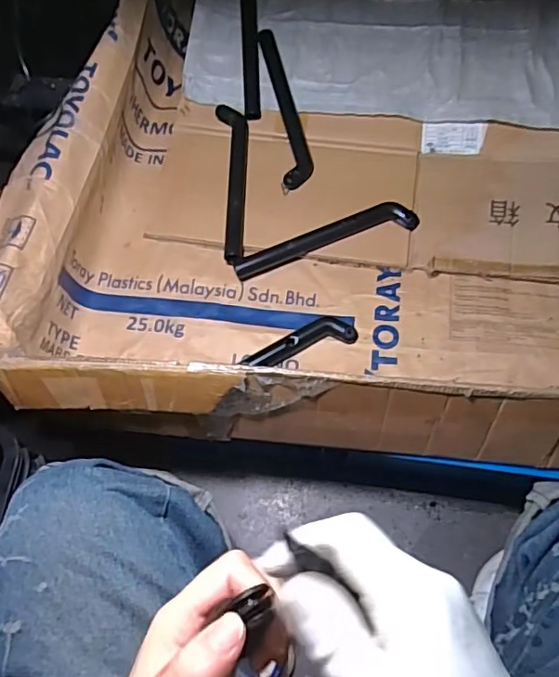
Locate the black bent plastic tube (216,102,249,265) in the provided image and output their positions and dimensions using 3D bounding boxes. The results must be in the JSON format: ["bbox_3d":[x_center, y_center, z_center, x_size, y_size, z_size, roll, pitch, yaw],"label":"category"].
[{"bbox_3d":[-0.059,-0.215,0.768,0.041,0.031,0.242,-5,67,0],"label":"black bent plastic tube"}]

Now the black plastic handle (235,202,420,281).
[{"bbox_3d":[0.059,-0.131,0.729,0.247,0.027,0.040,-15,68,-4],"label":"black plastic handle"}]

